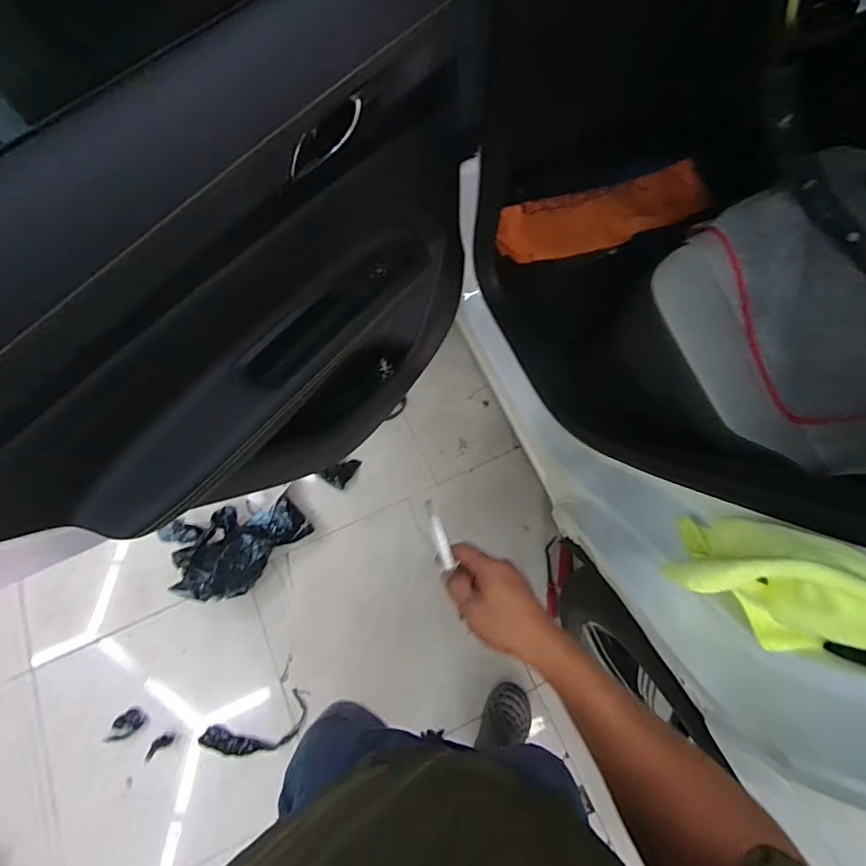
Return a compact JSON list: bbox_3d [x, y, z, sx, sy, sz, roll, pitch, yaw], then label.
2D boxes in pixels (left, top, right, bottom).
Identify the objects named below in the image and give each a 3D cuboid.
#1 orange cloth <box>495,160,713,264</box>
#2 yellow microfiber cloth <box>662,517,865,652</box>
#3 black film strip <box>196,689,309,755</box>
[{"bbox_3d":[0.417,-0.560,1.328,0.532,0.034,0.206,-16,68,-4],"label":"orange cloth"},{"bbox_3d":[0.337,0.156,0.555,0.114,0.304,0.107,-28,98,-8],"label":"yellow microfiber cloth"},{"bbox_3d":[-0.465,0.780,1.336,0.296,0.030,0.110,-25,74,4],"label":"black film strip"}]

